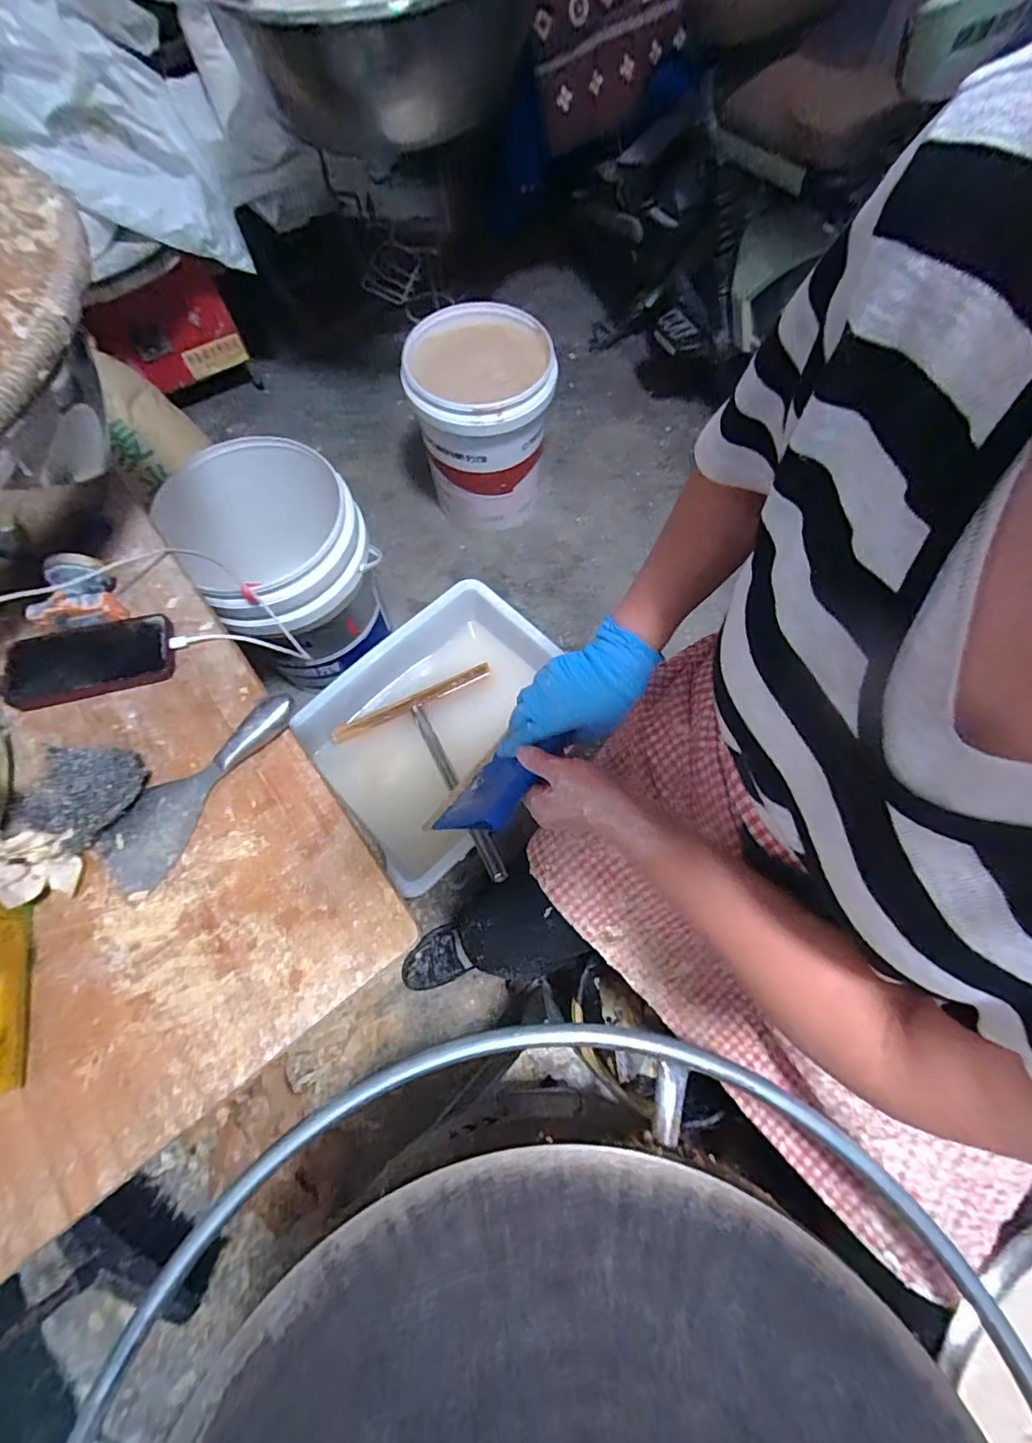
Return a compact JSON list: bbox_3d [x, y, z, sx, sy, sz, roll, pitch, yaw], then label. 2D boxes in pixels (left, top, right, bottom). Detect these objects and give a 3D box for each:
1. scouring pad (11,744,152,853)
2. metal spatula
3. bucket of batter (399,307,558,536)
[{"bbox_3d":[-0.380,0.067,0.455,0.066,0.058,0.086,7,70,4],"label":"scouring pad"},{"bbox_3d":[-0.299,0.055,0.482,0.069,0.023,0.210,34,74,13],"label":"metal spatula"},{"bbox_3d":[-0.068,-0.636,1.142,0.274,0.374,0.268,0,70,0],"label":"bucket of batter"}]

